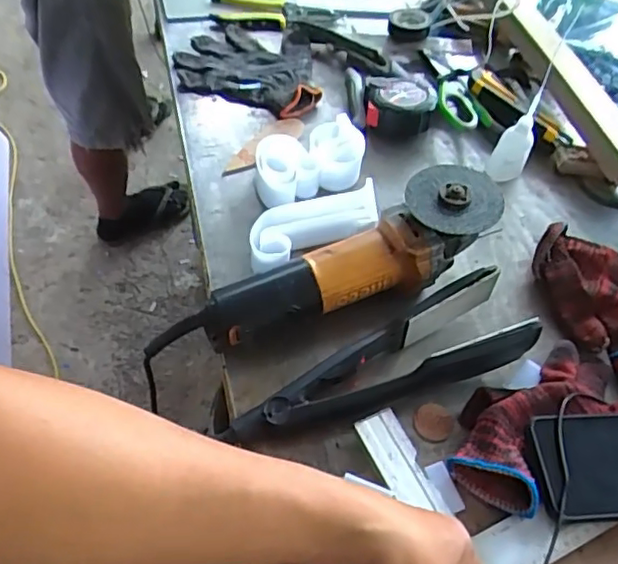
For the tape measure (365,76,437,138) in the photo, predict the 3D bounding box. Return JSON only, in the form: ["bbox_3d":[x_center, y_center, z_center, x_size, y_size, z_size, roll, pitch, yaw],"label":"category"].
[{"bbox_3d":[0.110,-0.218,0.751,0.085,0.044,0.081,7,54,1],"label":"tape measure"}]

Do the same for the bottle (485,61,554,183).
[{"bbox_3d":[0.231,-0.165,0.676,0.036,0.128,0.021,-14,56,-14],"label":"bottle"}]

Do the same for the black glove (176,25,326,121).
[{"bbox_3d":[-0.067,-0.284,0.796,0.181,0.025,0.159,17,55,8],"label":"black glove"}]

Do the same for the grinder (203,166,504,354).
[{"bbox_3d":[0.041,-0.019,0.561,0.286,0.085,0.079,-22,58,-19],"label":"grinder"}]

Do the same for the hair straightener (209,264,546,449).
[{"bbox_3d":[0.061,0.070,0.525,0.268,0.055,0.074,-18,57,-17],"label":"hair straightener"}]

